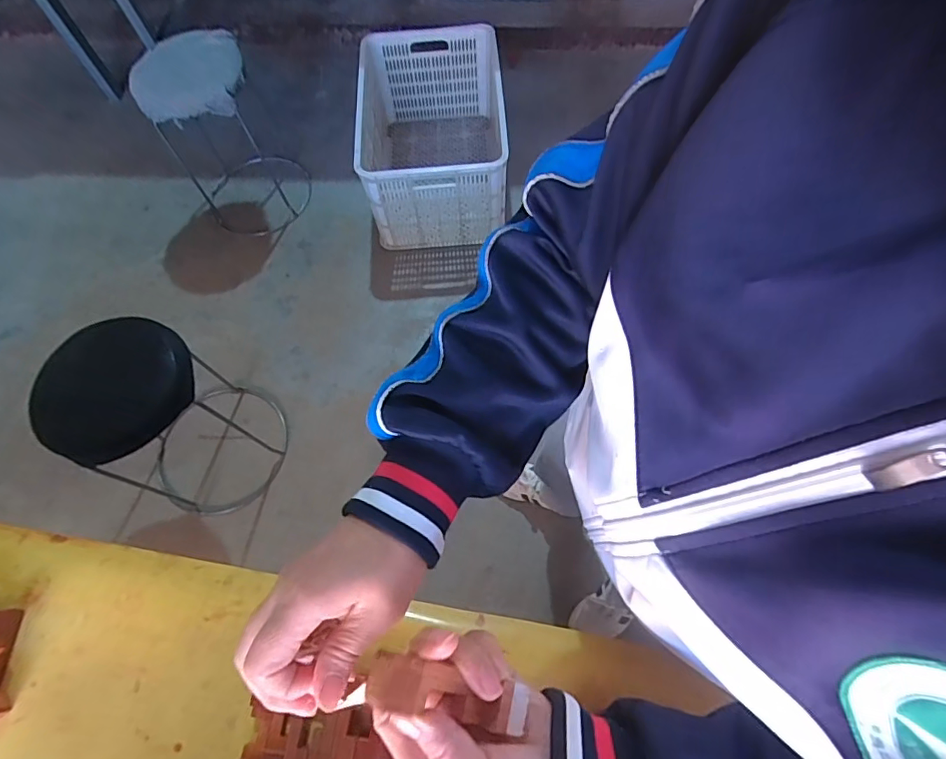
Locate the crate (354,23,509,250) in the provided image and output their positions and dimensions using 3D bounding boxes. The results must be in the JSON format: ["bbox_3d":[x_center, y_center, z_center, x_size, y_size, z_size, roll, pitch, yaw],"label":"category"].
[{"bbox_3d":[-0.124,-0.774,1.639,0.443,0.315,0.610,-3,65,2],"label":"crate"}]

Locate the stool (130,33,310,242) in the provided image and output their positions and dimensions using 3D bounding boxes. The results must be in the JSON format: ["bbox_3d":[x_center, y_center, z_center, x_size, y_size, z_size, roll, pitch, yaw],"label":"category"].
[{"bbox_3d":[-0.745,-0.733,1.540,0.314,0.476,0.270,-29,67,-10],"label":"stool"}]

